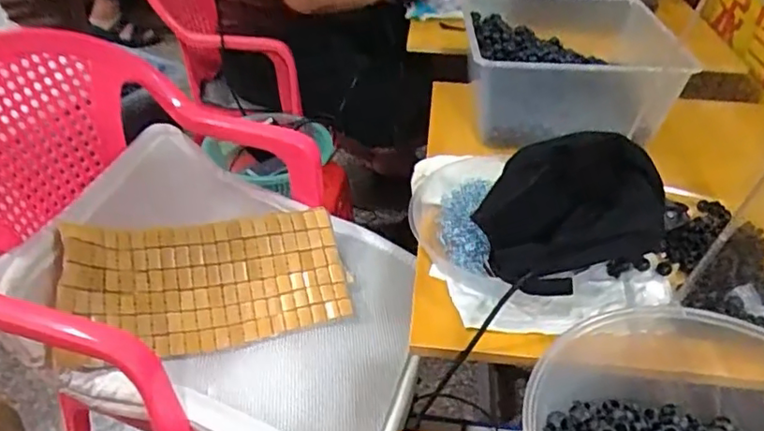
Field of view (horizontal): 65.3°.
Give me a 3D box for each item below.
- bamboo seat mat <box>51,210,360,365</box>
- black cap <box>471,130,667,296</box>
[{"bbox_3d":[-0.228,0.080,0.787,0.362,0.066,0.188,-8,62,-19],"label":"bamboo seat mat"},{"bbox_3d":[0.182,-0.011,0.588,0.164,0.105,0.131,-8,39,-13],"label":"black cap"}]

